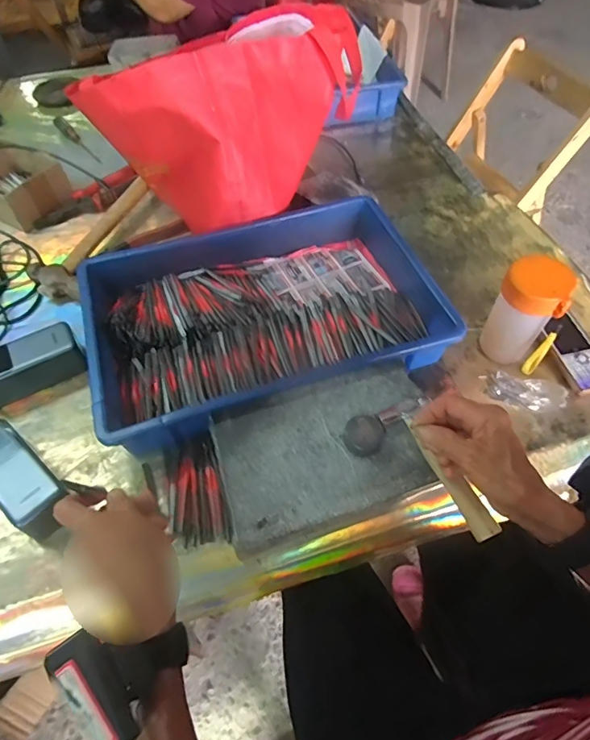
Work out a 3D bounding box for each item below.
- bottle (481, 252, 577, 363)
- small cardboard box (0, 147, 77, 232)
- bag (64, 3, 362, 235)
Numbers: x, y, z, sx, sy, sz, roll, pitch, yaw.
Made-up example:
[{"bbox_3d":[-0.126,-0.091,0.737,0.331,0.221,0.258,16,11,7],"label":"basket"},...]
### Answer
[{"bbox_3d":[0.267,-0.065,0.537,0.067,0.127,0.058,21,58,16],"label":"bottle"},{"bbox_3d":[-0.474,-0.314,0.776,0.172,0.060,0.128,28,60,20],"label":"small cardboard box"},{"bbox_3d":[-0.082,-0.370,0.658,0.224,0.191,0.342,28,60,20],"label":"bag"}]

